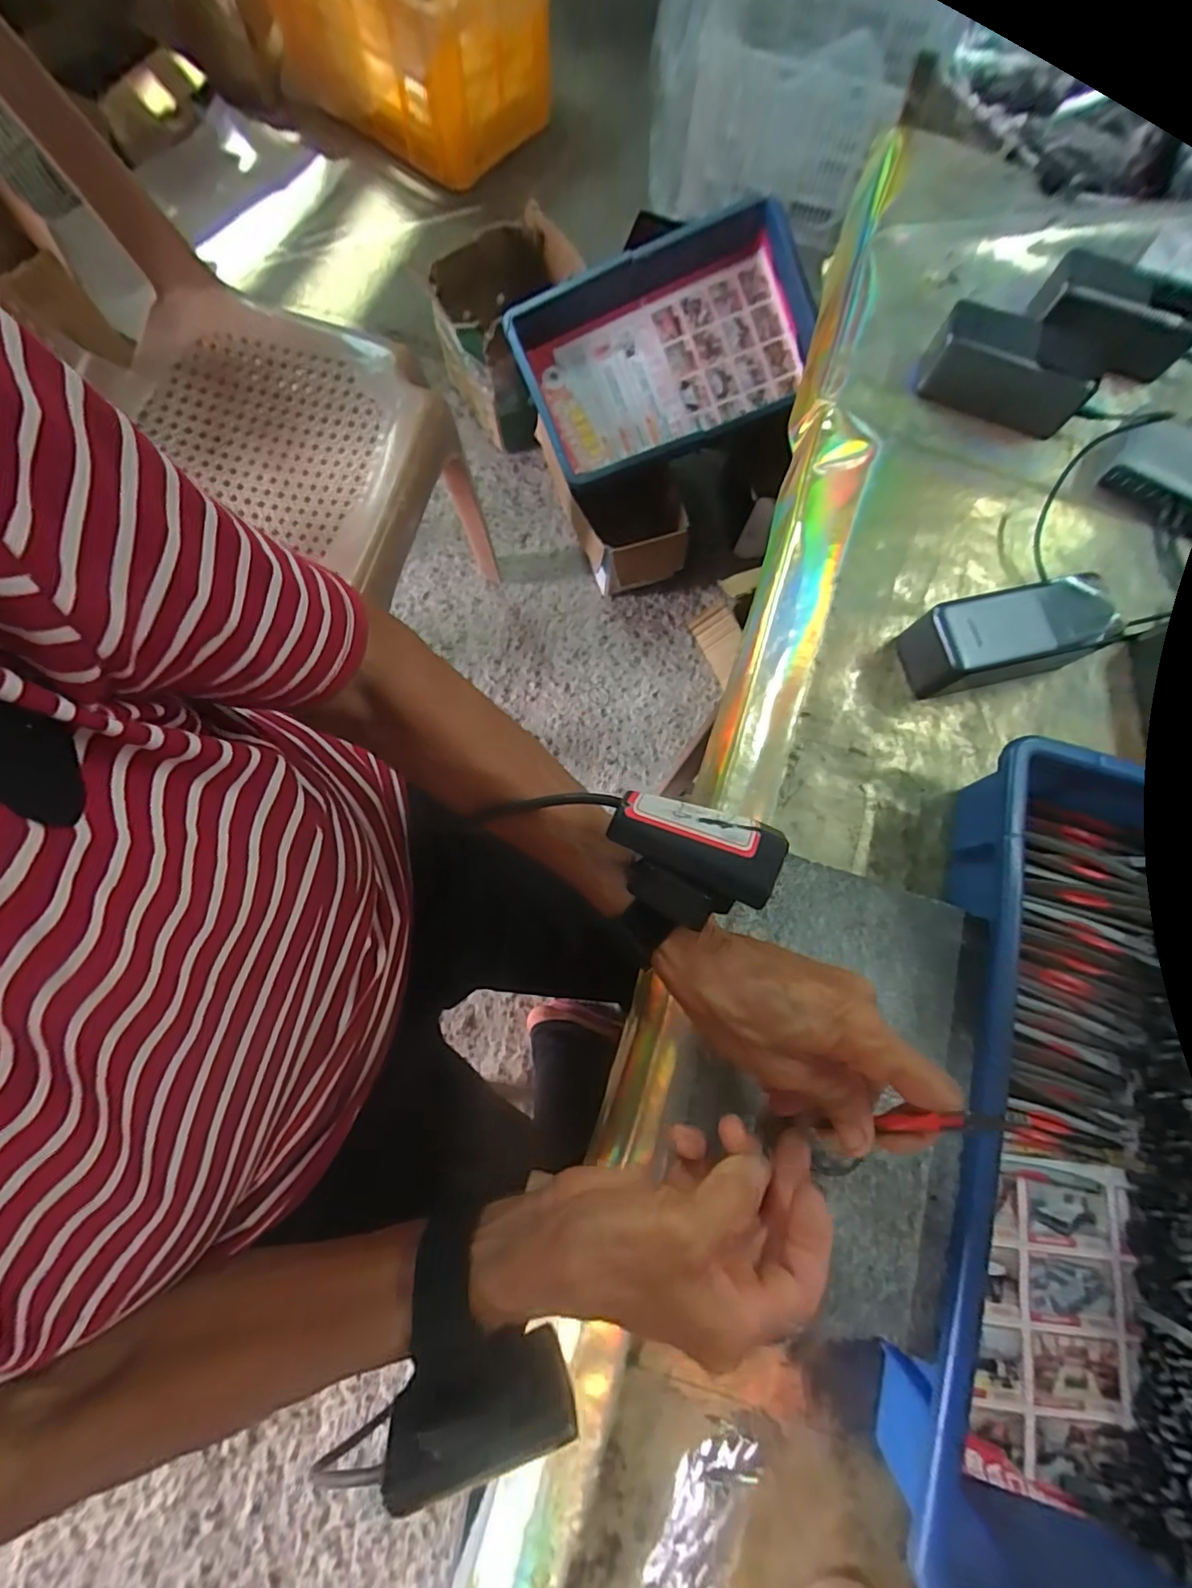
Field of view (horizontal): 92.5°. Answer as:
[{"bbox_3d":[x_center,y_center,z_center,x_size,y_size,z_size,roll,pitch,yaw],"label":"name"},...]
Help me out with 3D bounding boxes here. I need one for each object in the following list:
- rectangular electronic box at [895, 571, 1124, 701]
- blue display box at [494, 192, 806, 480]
[{"bbox_3d":[0.289,-0.110,0.406,0.132,0.052,0.053,-13,77,-4],"label":"rectangular electronic box"},{"bbox_3d":[0.100,-0.678,0.893,0.428,0.112,0.292,-15,98,5],"label":"blue display box"}]

